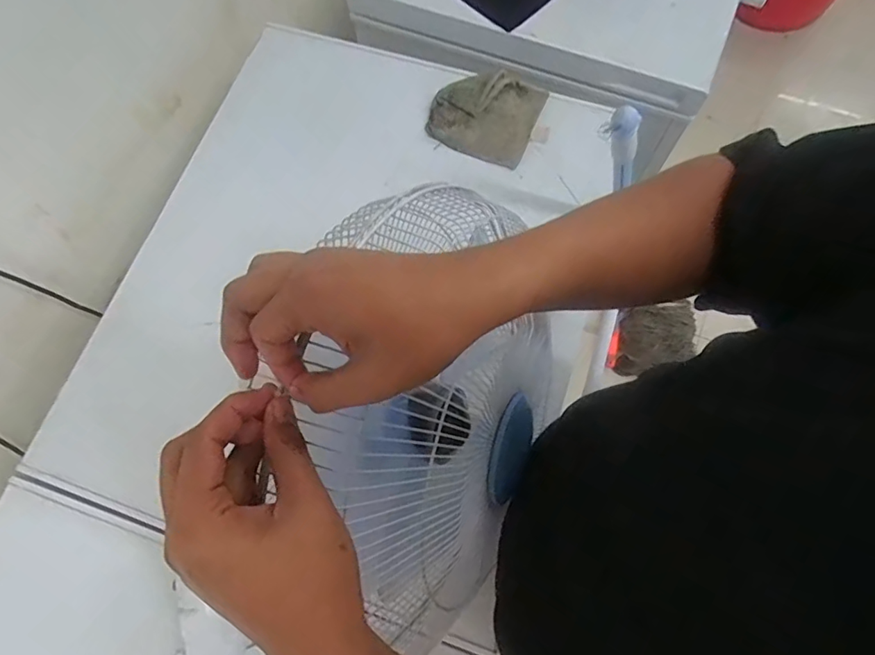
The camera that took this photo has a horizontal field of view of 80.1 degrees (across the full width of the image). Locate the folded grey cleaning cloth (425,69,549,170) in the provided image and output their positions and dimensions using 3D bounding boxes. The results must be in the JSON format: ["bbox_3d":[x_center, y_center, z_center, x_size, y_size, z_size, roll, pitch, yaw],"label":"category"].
[{"bbox_3d":[0.078,-0.351,0.850,0.162,0.034,0.153,21,74,8],"label":"folded grey cleaning cloth"}]

